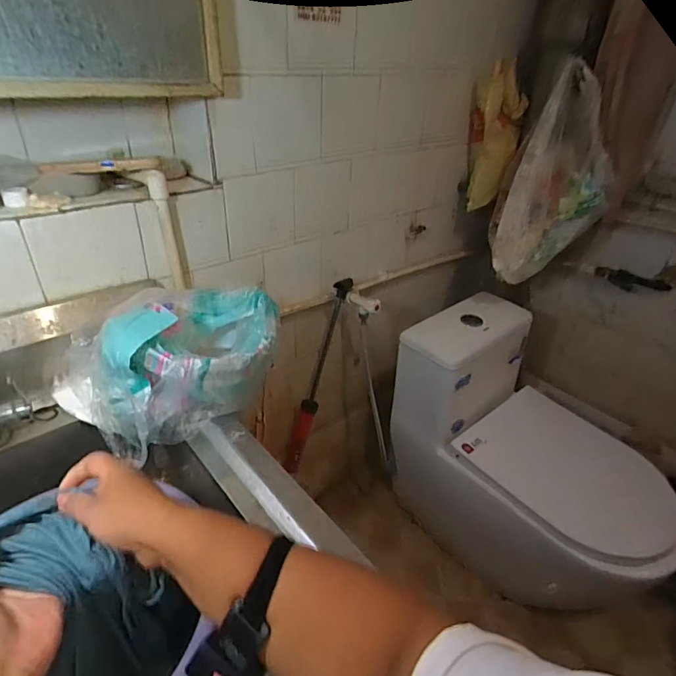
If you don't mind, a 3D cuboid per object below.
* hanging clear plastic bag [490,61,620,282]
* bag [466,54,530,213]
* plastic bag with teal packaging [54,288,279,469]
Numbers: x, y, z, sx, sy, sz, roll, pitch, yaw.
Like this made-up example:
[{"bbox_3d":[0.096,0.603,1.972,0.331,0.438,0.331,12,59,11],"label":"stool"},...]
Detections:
[{"bbox_3d":[0.507,-0.370,1.023,0.219,0.423,0.142,4,33,1],"label":"hanging clear plastic bag"},{"bbox_3d":[0.398,-0.512,1.120,0.124,0.328,0.107,13,34,13],"label":"bag"},{"bbox_3d":[-0.235,0.039,0.631,0.302,0.175,0.162,-18,39,-29],"label":"plastic bag with teal packaging"}]

